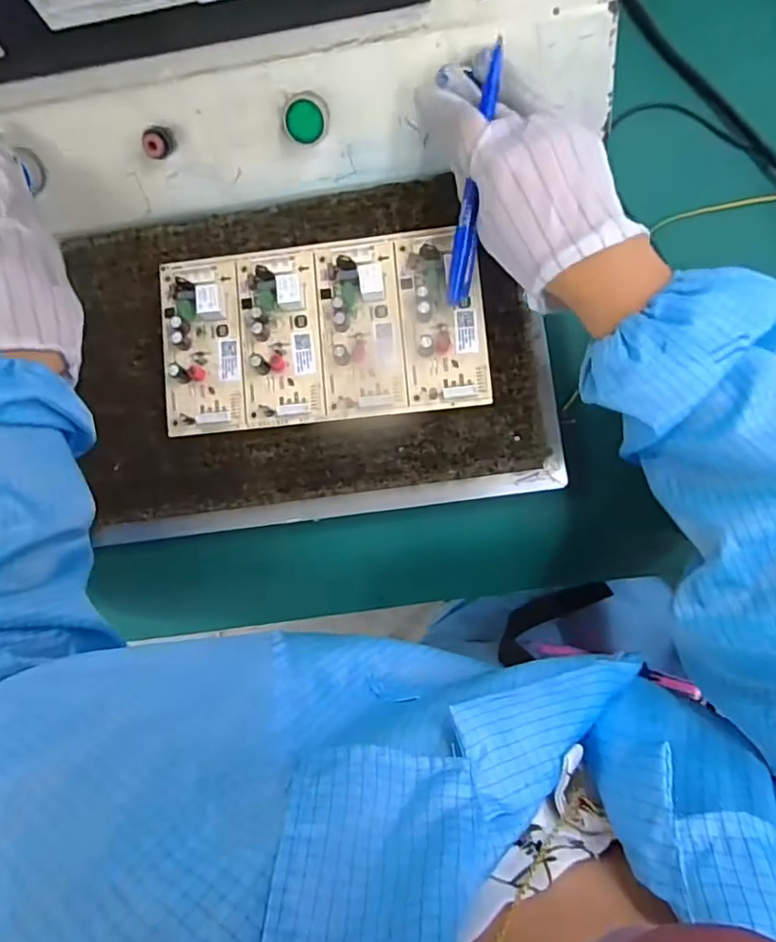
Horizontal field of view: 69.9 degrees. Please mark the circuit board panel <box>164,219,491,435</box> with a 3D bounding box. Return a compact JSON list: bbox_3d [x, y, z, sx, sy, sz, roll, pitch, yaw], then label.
[{"bbox_3d":[-0.047,-0.096,0.375,0.217,0.027,0.123,-5,84,7],"label":"circuit board panel"}]

